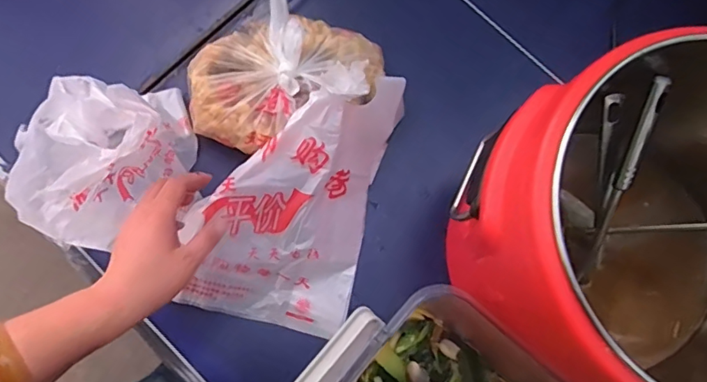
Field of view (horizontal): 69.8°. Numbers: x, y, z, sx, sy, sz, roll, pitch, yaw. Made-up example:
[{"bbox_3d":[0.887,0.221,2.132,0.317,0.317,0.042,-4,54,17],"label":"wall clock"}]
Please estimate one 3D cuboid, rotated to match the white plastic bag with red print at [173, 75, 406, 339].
[{"bbox_3d":[-0.069,0.002,0.582,0.203,0.048,0.312,17,95,-21],"label":"white plastic bag with red print"}]

